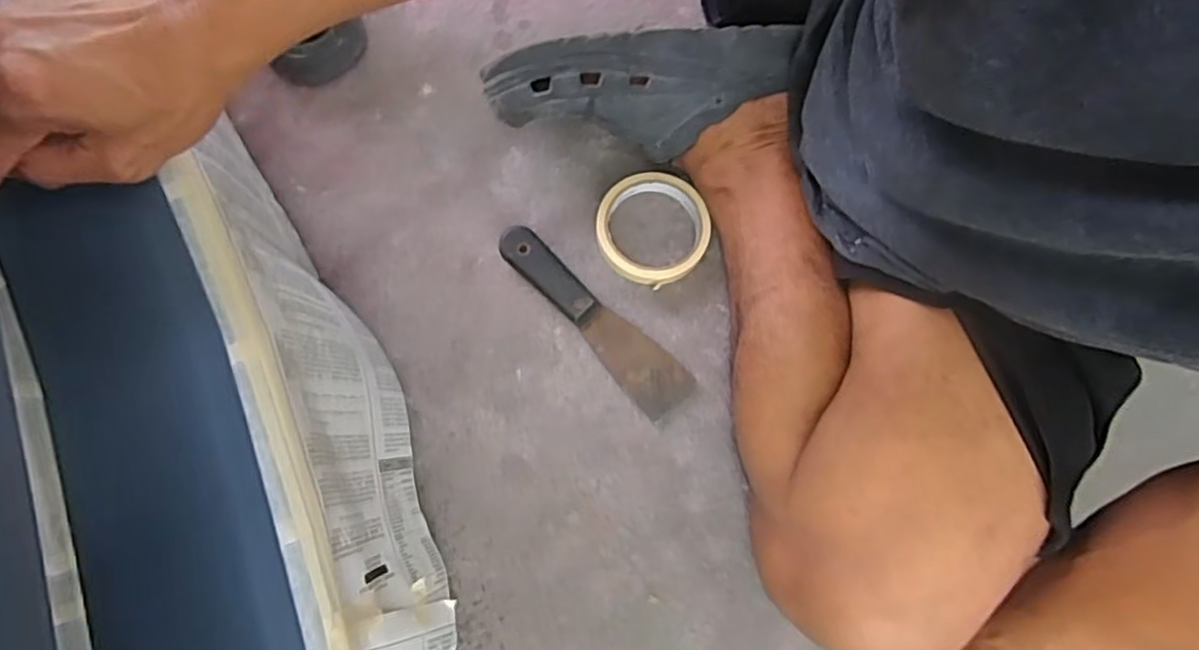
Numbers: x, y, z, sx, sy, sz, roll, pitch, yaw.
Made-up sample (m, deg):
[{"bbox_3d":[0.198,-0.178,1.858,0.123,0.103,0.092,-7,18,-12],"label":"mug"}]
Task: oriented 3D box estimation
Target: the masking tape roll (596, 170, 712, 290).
[{"bbox_3d":[0.045,-0.081,0.556,0.093,0.020,0.096,0,76,-1],"label":"masking tape roll"}]

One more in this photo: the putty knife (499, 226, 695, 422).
[{"bbox_3d":[-0.004,-0.008,0.538,0.046,0.015,0.194,-42,80,-10],"label":"putty knife"}]

